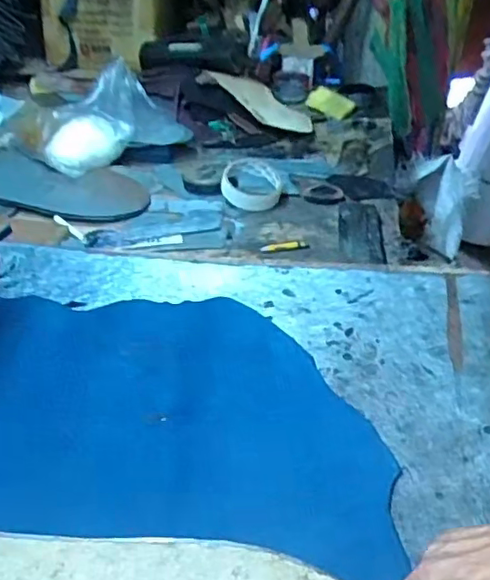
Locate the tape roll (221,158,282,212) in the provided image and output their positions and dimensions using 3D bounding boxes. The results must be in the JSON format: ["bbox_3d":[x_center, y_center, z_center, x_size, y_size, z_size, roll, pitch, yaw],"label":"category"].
[{"bbox_3d":[0.011,-0.155,0.863,0.087,0.039,0.100,0,38,2],"label":"tape roll"}]

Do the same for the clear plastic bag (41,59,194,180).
[{"bbox_3d":[-0.215,-0.276,0.976,0.242,0.099,0.124,-25,44,-33],"label":"clear plastic bag"}]

